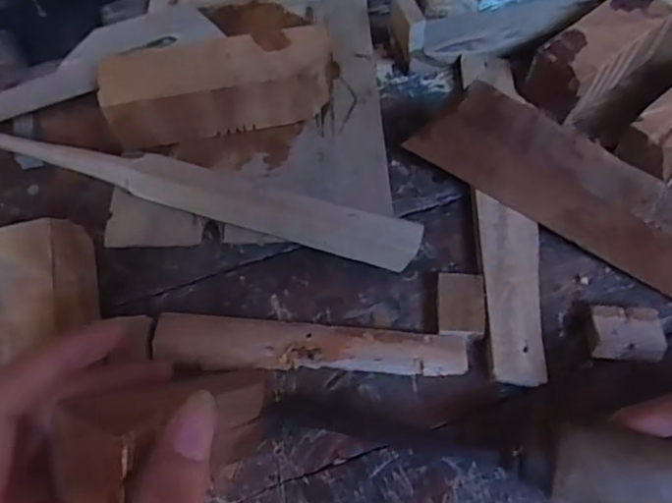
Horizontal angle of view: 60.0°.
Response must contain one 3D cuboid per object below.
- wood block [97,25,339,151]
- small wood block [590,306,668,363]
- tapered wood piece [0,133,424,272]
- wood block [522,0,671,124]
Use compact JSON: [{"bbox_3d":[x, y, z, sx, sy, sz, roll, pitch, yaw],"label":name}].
[{"bbox_3d":[-0.063,-0.093,0.326,0.127,0.036,0.046,-11,59,-7],"label":"wood block"},{"bbox_3d":[0.139,0.039,0.279,0.032,0.009,0.025,6,59,3],"label":"small wood block"},{"bbox_3d":[-0.071,-0.029,0.300,0.227,0.024,0.019,14,60,8],"label":"tapered wood piece"},{"bbox_3d":[0.163,-0.123,0.360,0.094,0.036,0.035,-37,65,-20],"label":"wood block"}]

